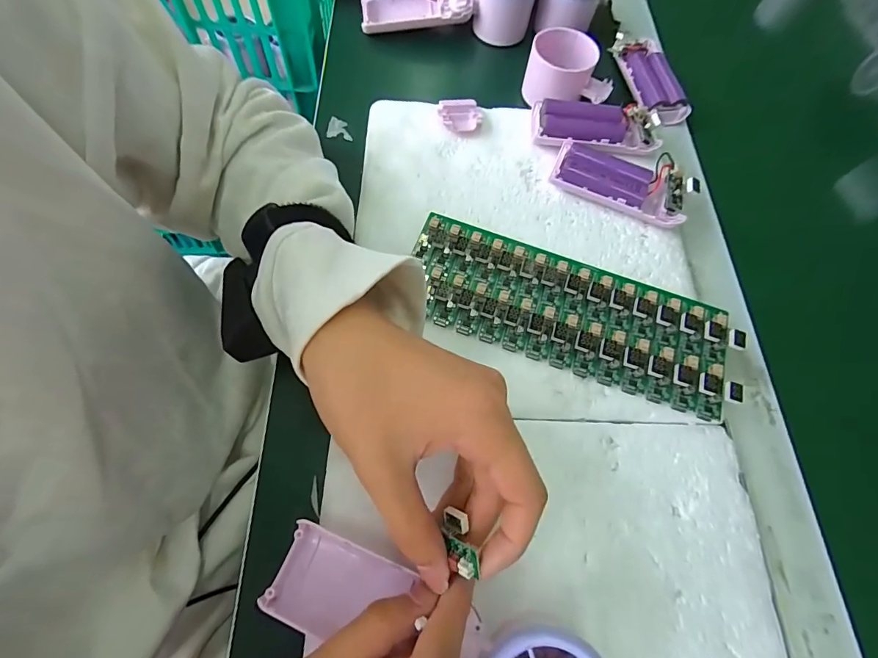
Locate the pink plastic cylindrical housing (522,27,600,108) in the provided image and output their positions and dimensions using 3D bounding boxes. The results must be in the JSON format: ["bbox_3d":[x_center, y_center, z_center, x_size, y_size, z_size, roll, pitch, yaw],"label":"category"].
[{"bbox_3d":[0.107,-0.232,0.374,0.055,0.043,0.049,12,66,1],"label":"pink plastic cylindrical housing"}]

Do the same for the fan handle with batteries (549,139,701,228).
[{"bbox_3d":[0.141,-0.114,0.322,0.103,0.027,0.042,23,68,8],"label":"fan handle with batteries"}]

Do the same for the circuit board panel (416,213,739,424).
[{"bbox_3d":[0.086,-0.013,0.282,0.217,0.017,0.081,19,67,6],"label":"circuit board panel"}]

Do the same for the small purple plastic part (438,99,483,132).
[{"bbox_3d":[0.018,-0.178,0.350,0.034,0.010,0.030,-6,67,-7],"label":"small purple plastic part"}]

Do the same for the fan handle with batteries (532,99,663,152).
[{"bbox_3d":[0.129,-0.166,0.346,0.100,0.024,0.041,4,67,0],"label":"fan handle with batteries"}]

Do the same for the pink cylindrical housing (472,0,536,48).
[{"bbox_3d":[0.062,-0.320,0.406,0.056,0.056,0.053,8,66,-1],"label":"pink cylindrical housing"}]

